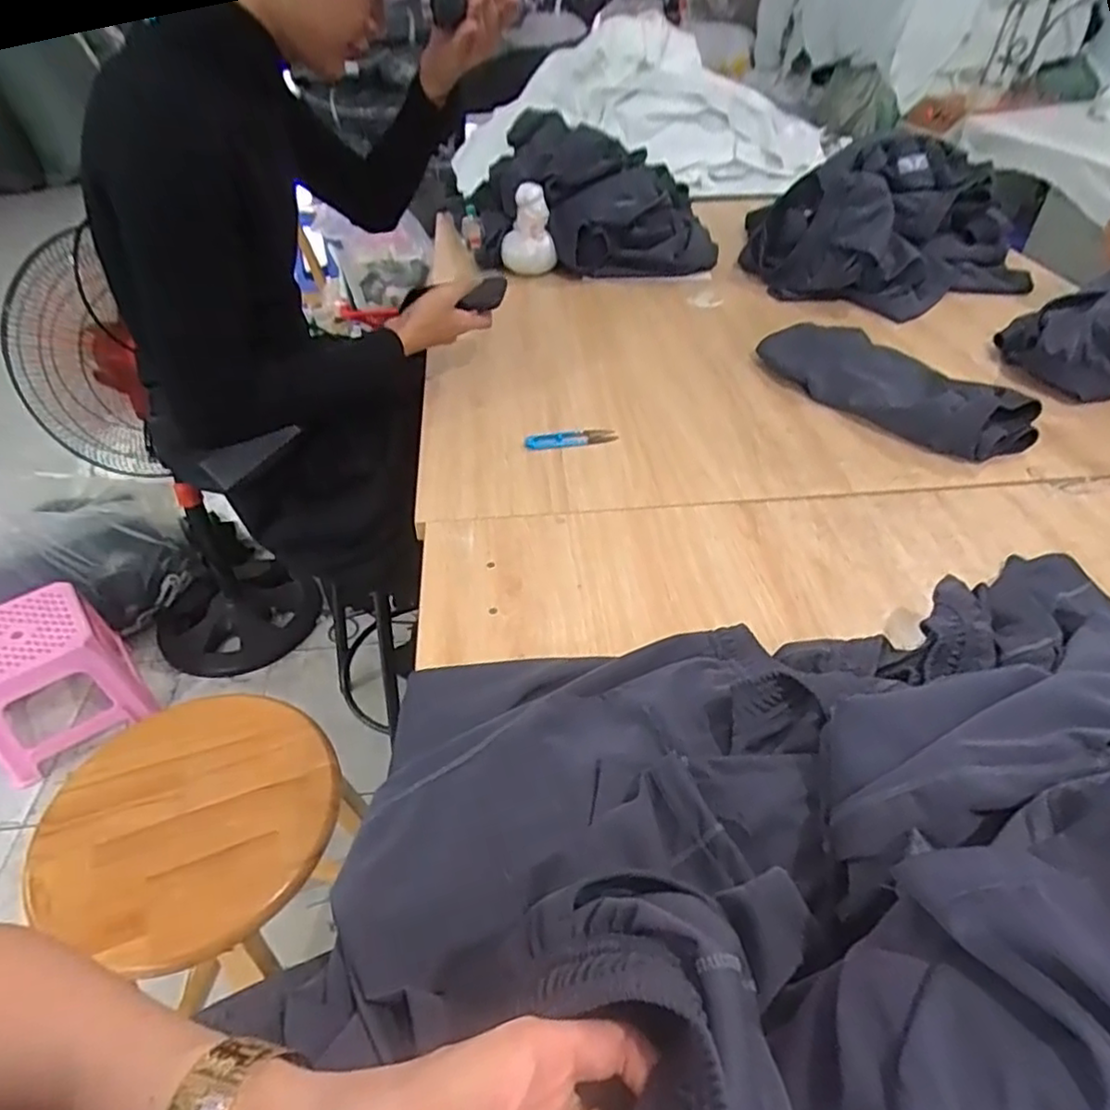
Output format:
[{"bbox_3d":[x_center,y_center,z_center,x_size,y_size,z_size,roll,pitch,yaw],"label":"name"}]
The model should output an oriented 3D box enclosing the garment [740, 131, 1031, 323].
[{"bbox_3d":[0.609,-0.608,1.251,0.482,0.194,0.354,0,42,2],"label":"garment"}]

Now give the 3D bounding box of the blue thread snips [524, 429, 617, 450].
[{"bbox_3d":[0.021,-0.155,0.901,0.121,0.008,0.024,-5,42,-3],"label":"blue thread snips"}]

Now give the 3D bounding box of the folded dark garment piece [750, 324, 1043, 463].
[{"bbox_3d":[0.458,-0.240,0.937,0.200,0.074,0.343,-21,45,-20],"label":"folded dark garment piece"}]

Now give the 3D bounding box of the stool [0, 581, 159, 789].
[{"bbox_3d":[-1.037,0.245,1.395,0.268,0.240,0.243,-29,48,-27],"label":"stool"}]

